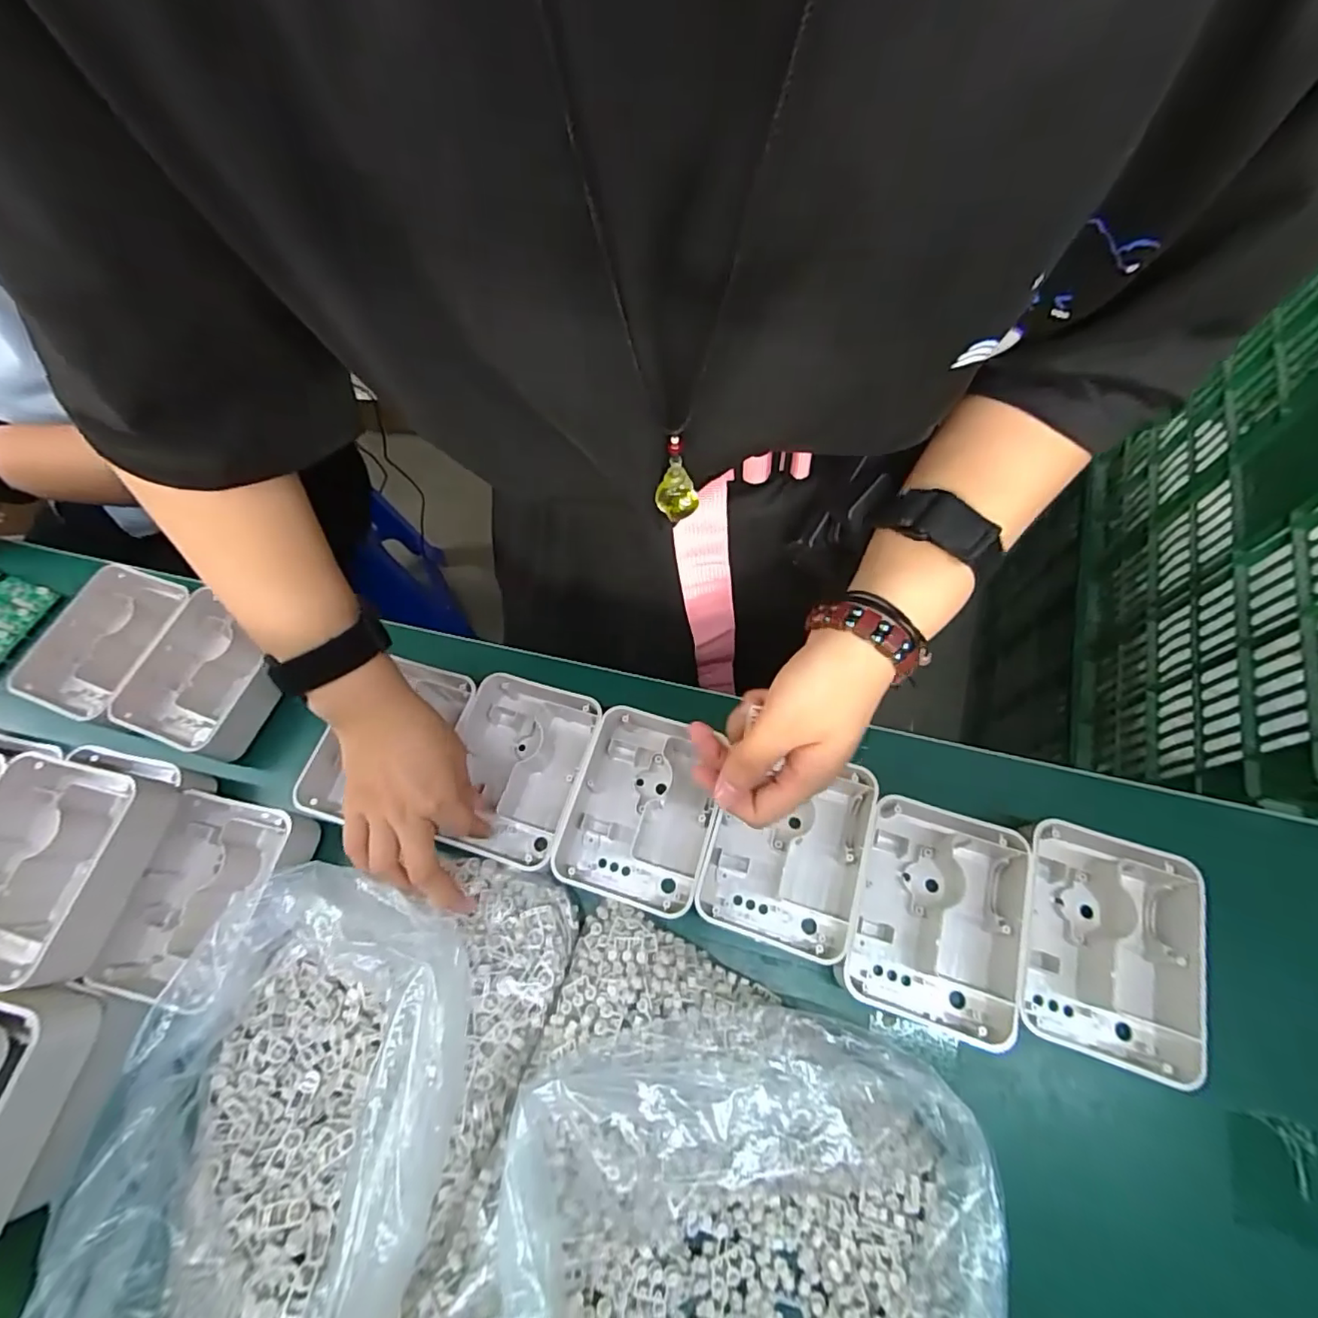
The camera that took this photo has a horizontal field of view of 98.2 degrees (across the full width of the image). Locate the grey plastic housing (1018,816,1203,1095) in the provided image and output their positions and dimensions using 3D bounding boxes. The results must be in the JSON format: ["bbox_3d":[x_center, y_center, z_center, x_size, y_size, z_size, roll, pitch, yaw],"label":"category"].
[{"bbox_3d":[0.274,0.173,0.355,0.100,0.038,0.132,17,70,10],"label":"grey plastic housing"}]

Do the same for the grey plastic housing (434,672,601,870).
[{"bbox_3d":[-0.106,0.082,0.429,0.102,0.042,0.128,14,69,9],"label":"grey plastic housing"}]

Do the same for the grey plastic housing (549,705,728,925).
[{"bbox_3d":[-0.009,0.107,0.412,0.102,0.040,0.126,15,69,9],"label":"grey plastic housing"}]

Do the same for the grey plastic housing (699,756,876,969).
[{"bbox_3d":[0.086,0.129,0.393,0.101,0.040,0.122,15,69,9],"label":"grey plastic housing"}]

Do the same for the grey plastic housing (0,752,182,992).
[{"bbox_3d":[-0.392,0.136,0.367,0.095,0.044,0.132,10,69,7],"label":"grey plastic housing"}]

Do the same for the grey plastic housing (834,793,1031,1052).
[{"bbox_3d":[0.177,0.160,0.369,0.100,0.034,0.135,15,69,9],"label":"grey plastic housing"}]

